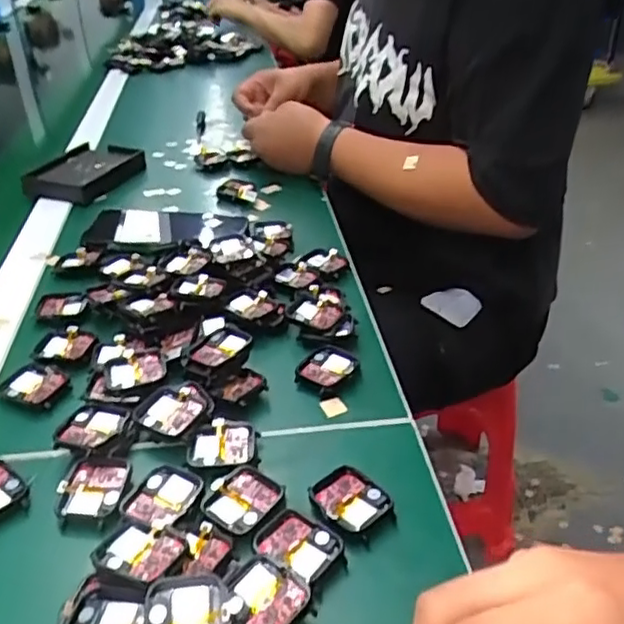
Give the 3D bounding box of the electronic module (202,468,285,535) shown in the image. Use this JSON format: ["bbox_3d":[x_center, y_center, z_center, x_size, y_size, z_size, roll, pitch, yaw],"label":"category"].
[{"bbox_3d":[-0.040,0.108,0.371,0.036,0.009,0.043,25,42,33],"label":"electronic module"}]

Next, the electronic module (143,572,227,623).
[{"bbox_3d":[-0.057,0.142,0.291,0.039,0.012,0.039,-3,50,-6],"label":"electronic module"}]

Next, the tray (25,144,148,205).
[{"bbox_3d":[-0.285,-0.175,0.804,0.098,0.031,0.139,7,35,12],"label":"tray"}]

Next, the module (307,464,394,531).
[{"bbox_3d":[0.022,0.111,0.372,0.037,0.011,0.041,-26,41,-32],"label":"module"}]

